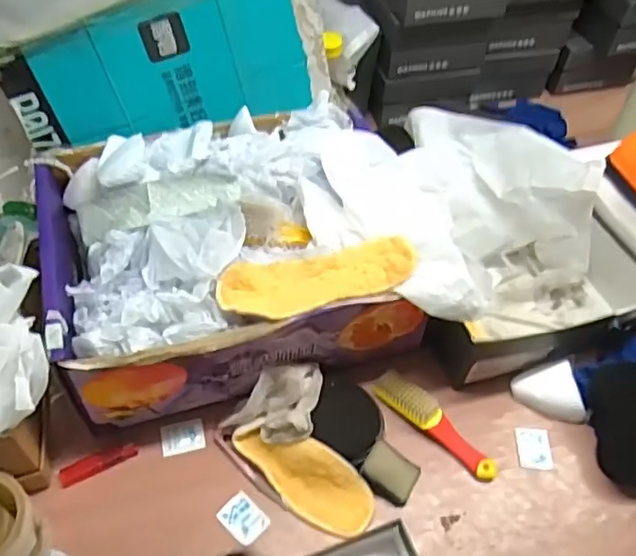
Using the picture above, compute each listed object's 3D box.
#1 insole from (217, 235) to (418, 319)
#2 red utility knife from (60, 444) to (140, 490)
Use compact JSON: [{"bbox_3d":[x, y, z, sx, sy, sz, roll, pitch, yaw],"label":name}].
[{"bbox_3d":[0.001,0.001,0.640,0.196,0.029,0.075,-5,52,-8],"label":"insole"},{"bbox_3d":[-0.228,0.192,0.658,0.079,0.013,0.018,-19,55,-18],"label":"red utility knife"}]

